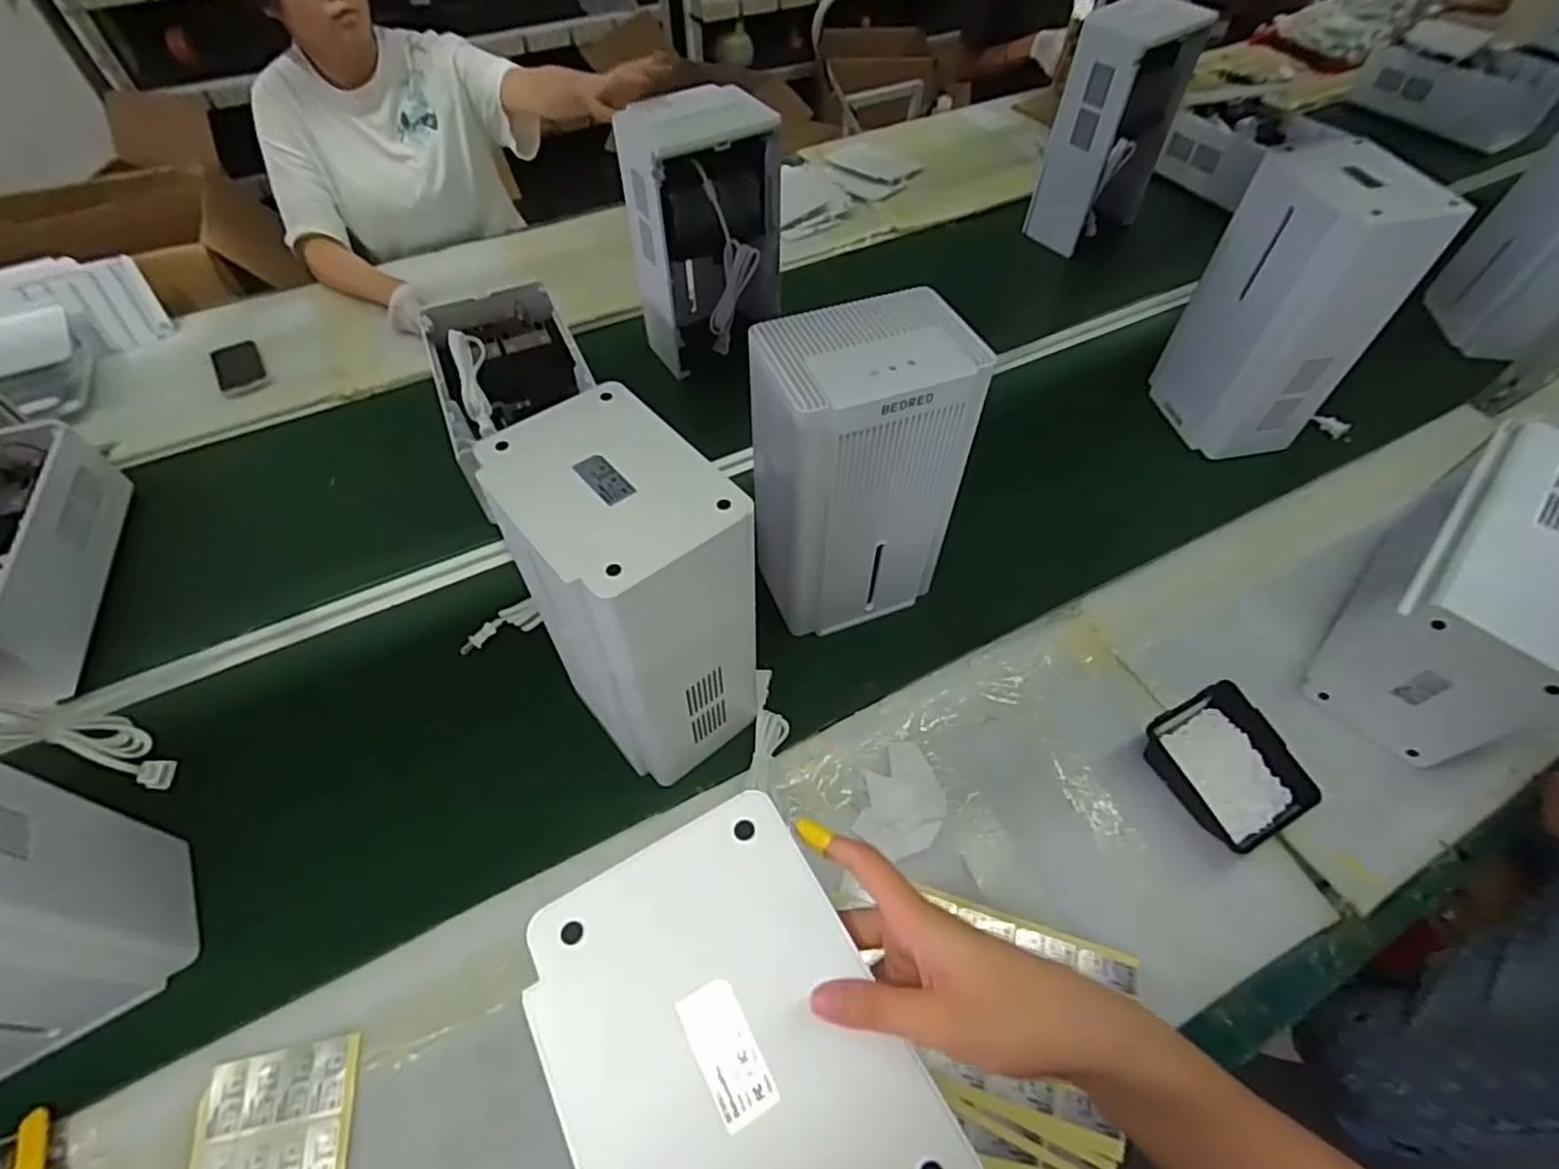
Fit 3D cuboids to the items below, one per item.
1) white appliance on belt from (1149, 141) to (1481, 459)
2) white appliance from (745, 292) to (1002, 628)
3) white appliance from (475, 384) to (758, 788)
[{"bbox_3d":[0.672,-0.360,0.915,0.146,0.349,0.195,-3,52,-2],"label":"white appliance on belt"},{"bbox_3d":[0.081,-0.112,0.736,0.189,0.337,0.131,-17,54,-13],"label":"white appliance"},{"bbox_3d":[-0.130,0.024,0.635,0.149,0.332,0.195,-34,60,-24],"label":"white appliance"}]

